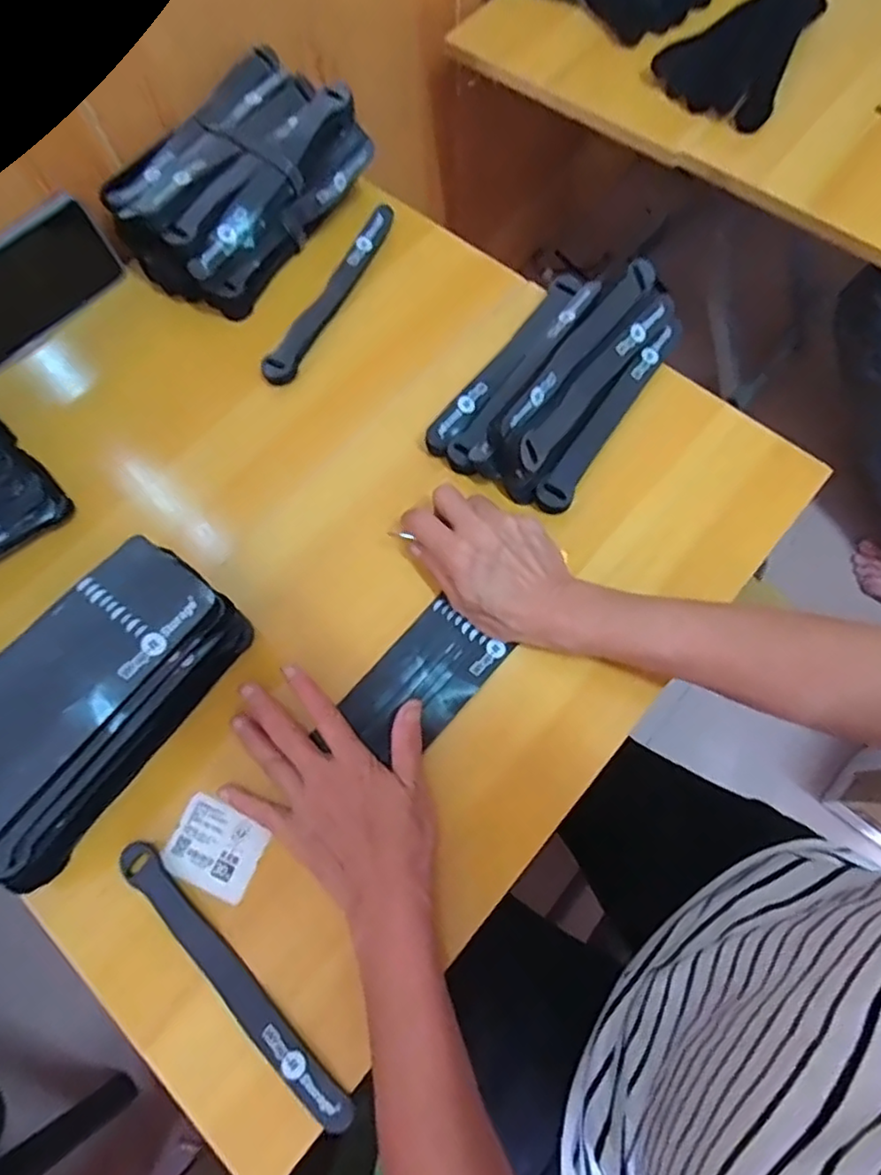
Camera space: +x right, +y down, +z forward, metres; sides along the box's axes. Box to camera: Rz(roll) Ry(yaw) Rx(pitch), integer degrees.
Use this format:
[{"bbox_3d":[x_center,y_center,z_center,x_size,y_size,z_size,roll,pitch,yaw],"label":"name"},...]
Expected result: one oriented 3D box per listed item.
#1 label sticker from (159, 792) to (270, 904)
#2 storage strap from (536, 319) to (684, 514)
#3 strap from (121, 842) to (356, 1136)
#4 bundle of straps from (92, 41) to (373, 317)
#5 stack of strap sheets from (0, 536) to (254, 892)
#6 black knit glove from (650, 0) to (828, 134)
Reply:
[{"bbox_3d":[-0.142,0.164,0.401,0.059,0.005,0.046,23,72,10],"label":"label sticker"},{"bbox_3d":[0.133,-0.134,0.491,0.025,0.016,0.191,33,73,13],"label":"storage strap"},{"bbox_3d":[-0.123,0.228,0.370,0.196,0.009,0.021,42,64,17],"label":"strap"},{"bbox_3d":[-0.171,-0.342,0.549,0.130,0.091,0.199,36,74,14],"label":"bundle of straps"},{"bbox_3d":[-0.218,0.071,0.383,0.084,0.092,0.202,34,74,14],"label":"stack of strap sheets"},{"bbox_3d":[0.302,-0.542,0.619,0.118,0.031,0.183,33,74,13],"label":"black knit glove"}]

